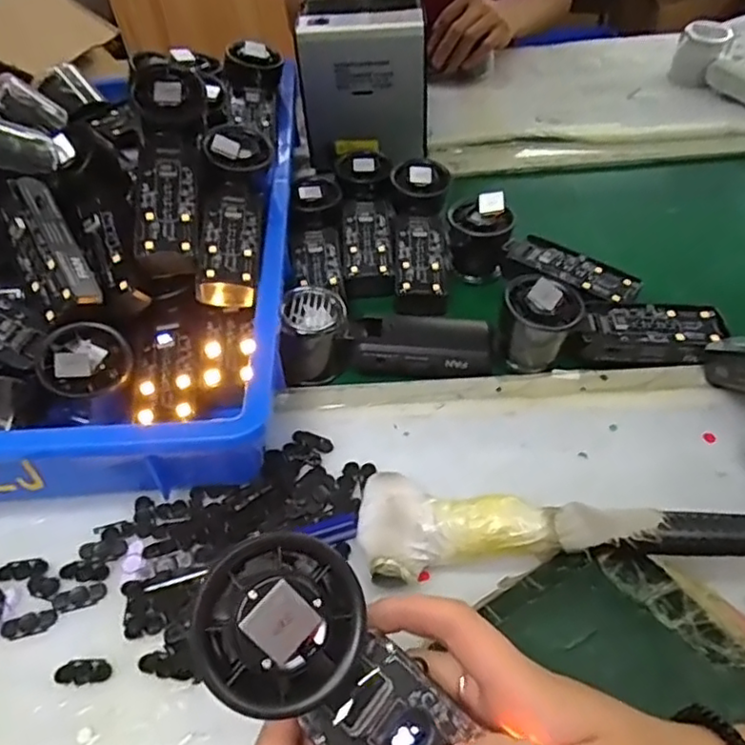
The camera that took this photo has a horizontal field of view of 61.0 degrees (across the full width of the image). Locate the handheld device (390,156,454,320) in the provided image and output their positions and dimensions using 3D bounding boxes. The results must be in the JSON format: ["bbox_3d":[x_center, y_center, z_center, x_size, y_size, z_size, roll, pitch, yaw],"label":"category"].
[{"bbox_3d":[0.045,-0.125,0.566,0.049,0.037,0.157,-1,62,5],"label":"handheld device"}]

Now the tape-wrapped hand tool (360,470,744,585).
[{"bbox_3d":[0.104,0.085,0.346,0.218,0.042,0.055,-1,44,5],"label":"tape-wrapped hand tool"}]

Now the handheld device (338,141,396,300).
[{"bbox_3d":[-0.006,-0.137,0.587,0.050,0.041,0.186,-3,60,3],"label":"handheld device"}]

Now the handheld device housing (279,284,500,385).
[{"bbox_3d":[0.013,-0.034,0.478,0.156,0.047,0.066,-1,44,5],"label":"handheld device housing"}]

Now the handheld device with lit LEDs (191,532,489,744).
[{"bbox_3d":[0.006,0.124,0.217,0.161,0.021,0.052,49,57,-6],"label":"handheld device with lit LEDs"}]

